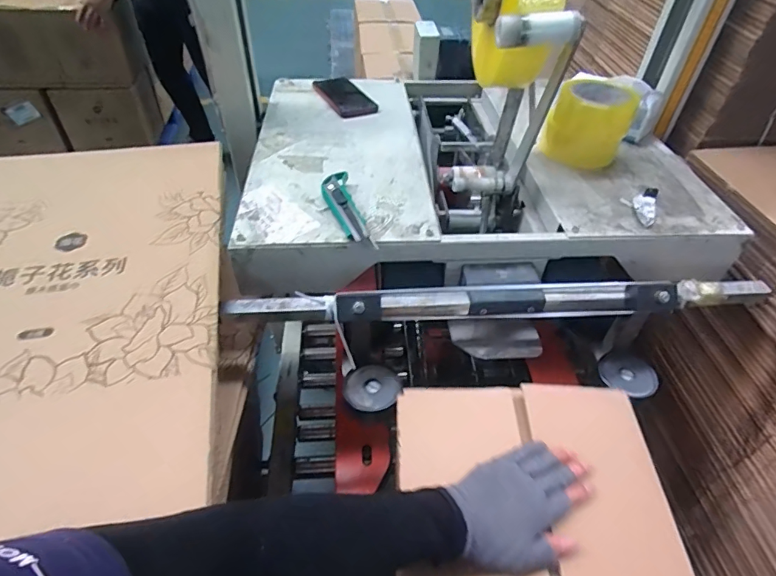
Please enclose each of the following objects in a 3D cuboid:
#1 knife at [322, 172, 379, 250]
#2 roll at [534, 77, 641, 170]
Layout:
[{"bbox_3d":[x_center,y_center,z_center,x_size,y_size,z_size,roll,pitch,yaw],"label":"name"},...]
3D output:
[{"bbox_3d":[-0.055,-0.105,0.609,0.039,0.022,0.158,-11,48,-14],"label":"knife"},{"bbox_3d":[0.317,-0.263,0.739,0.119,0.104,0.119,2,46,-2],"label":"roll"}]

